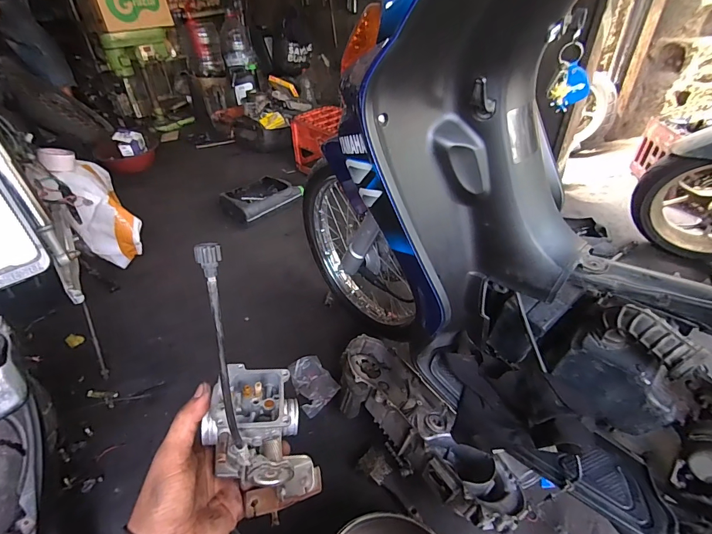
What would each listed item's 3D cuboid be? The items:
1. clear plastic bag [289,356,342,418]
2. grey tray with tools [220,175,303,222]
[{"bbox_3d":[-0.111,0.291,0.950,0.101,0.040,0.137,-26,44,-26],"label":"clear plastic bag"},{"bbox_3d":[-0.403,-0.293,1.584,0.184,0.091,0.327,30,49,35],"label":"grey tray with tools"}]

